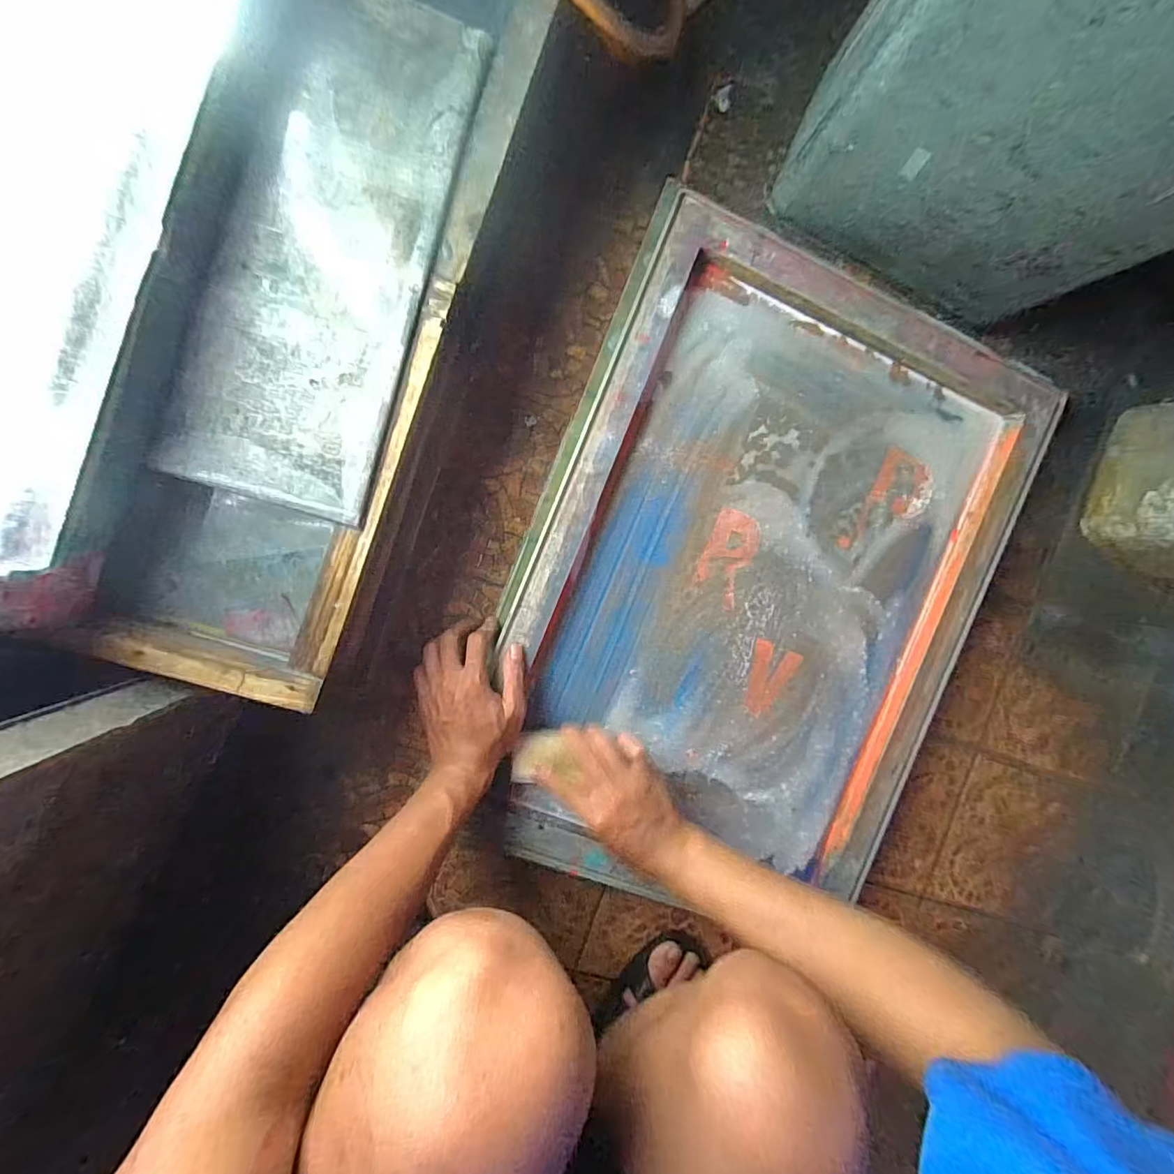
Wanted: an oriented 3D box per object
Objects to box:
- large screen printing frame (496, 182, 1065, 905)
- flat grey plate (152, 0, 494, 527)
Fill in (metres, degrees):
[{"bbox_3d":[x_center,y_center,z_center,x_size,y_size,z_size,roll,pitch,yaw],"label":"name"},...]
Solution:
[{"bbox_3d":[0.183,0.007,0.560,0.484,0.041,0.682,21,92,-8],"label":"large screen printing frame"},{"bbox_3d":[-0.191,-0.247,0.386,0.143,0.013,0.375,17,93,-7],"label":"flat grey plate"}]

